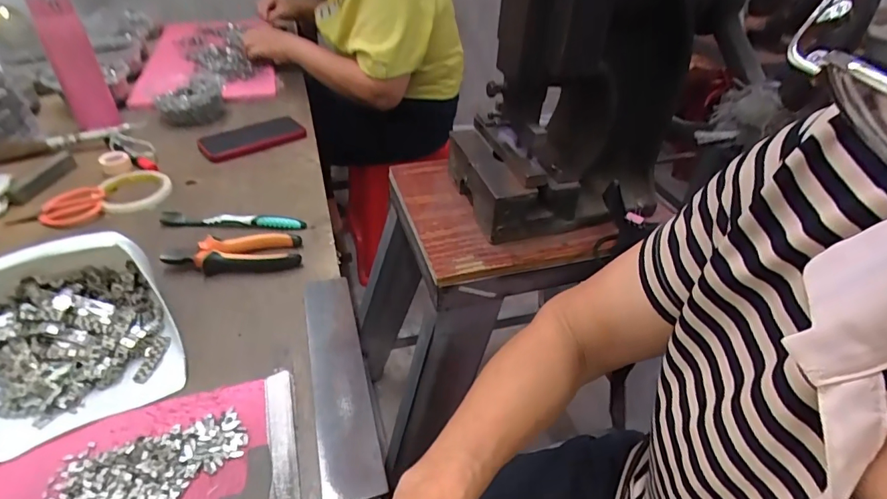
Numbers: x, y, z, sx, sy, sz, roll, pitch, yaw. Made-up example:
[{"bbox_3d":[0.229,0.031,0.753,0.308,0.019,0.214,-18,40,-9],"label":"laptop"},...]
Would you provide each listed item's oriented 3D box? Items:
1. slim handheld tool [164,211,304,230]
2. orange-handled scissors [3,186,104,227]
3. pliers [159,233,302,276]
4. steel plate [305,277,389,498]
[{"bbox_3d":[-0.274,-0.040,0.602,0.183,0.016,0.014,3,39,-4],"label":"slim handheld tool"},{"bbox_3d":[-0.509,-0.054,0.612,0.104,0.011,0.055,-23,68,-27],"label":"orange-handled scissors"},{"bbox_3d":[-0.247,0.006,0.547,0.148,0.026,0.051,-6,40,-15],"label":"pliers"},{"bbox_3d":[-0.100,0.114,0.438,0.050,0.008,0.244,-10,42,-13],"label":"steel plate"}]

